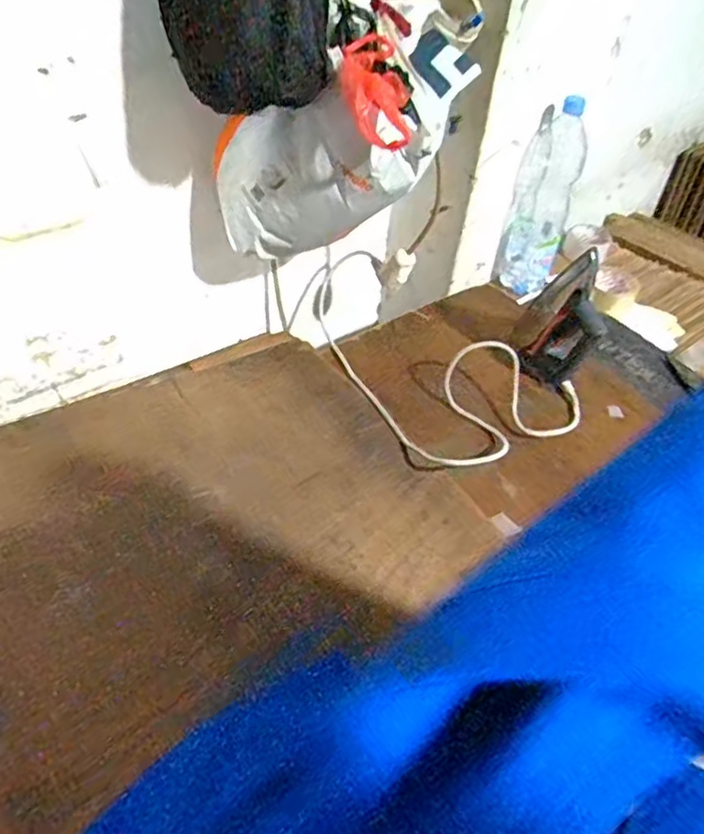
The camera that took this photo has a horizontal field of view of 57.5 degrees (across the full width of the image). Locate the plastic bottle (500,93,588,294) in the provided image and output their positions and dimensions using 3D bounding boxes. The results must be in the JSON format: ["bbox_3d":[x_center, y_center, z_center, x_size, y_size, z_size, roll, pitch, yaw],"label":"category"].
[{"bbox_3d":[0.337,-0.376,1.119,0.100,0.319,0.078,20,47,12],"label":"plastic bottle"}]

